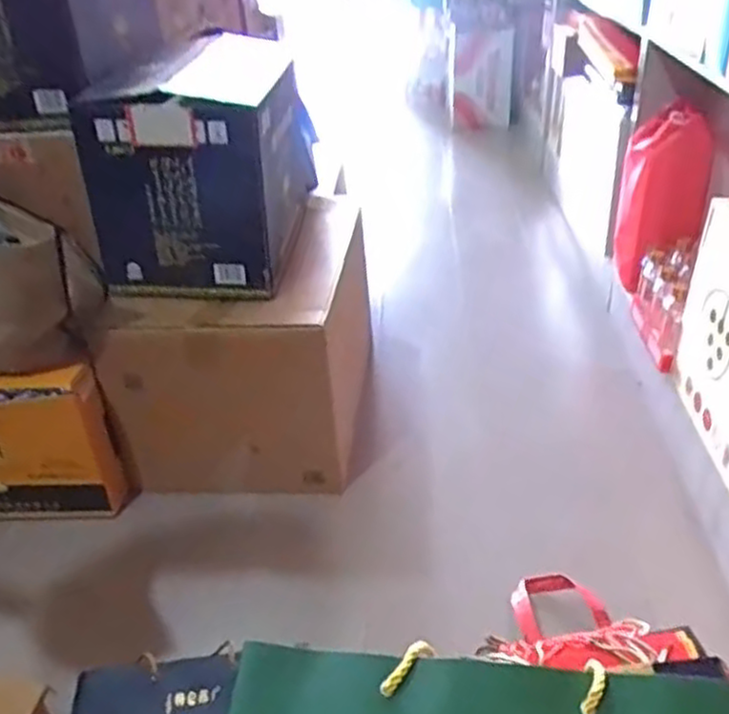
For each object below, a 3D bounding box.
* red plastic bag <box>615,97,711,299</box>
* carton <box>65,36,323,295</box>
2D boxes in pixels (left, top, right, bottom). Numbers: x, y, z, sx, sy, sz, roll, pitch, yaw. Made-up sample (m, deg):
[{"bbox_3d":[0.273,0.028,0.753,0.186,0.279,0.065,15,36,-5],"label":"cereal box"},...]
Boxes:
[{"bbox_3d":[0.572,-0.301,1.427,0.148,0.345,0.102,8,35,19],"label":"red plastic bag"},{"bbox_3d":[-0.242,-0.322,1.183,0.237,0.296,0.456,-1,34,6],"label":"carton"}]

